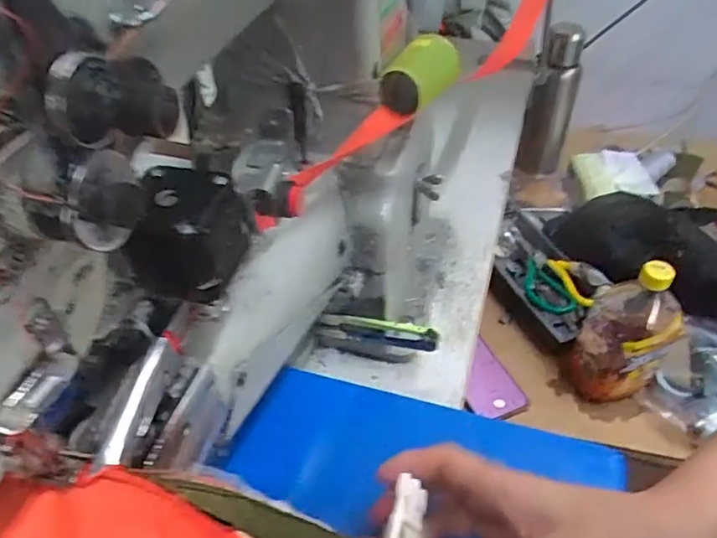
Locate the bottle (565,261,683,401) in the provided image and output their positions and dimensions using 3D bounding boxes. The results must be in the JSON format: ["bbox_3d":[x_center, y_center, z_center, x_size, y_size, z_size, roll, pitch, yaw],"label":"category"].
[{"bbox_3d":[0.337,0.067,0.723,0.100,0.199,0.125,20,48,20],"label":"bottle"}]

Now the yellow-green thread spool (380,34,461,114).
[{"bbox_3d":[0.043,-0.141,0.415,0.031,0.036,0.081,23,49,22],"label":"yellow-green thread spool"}]

